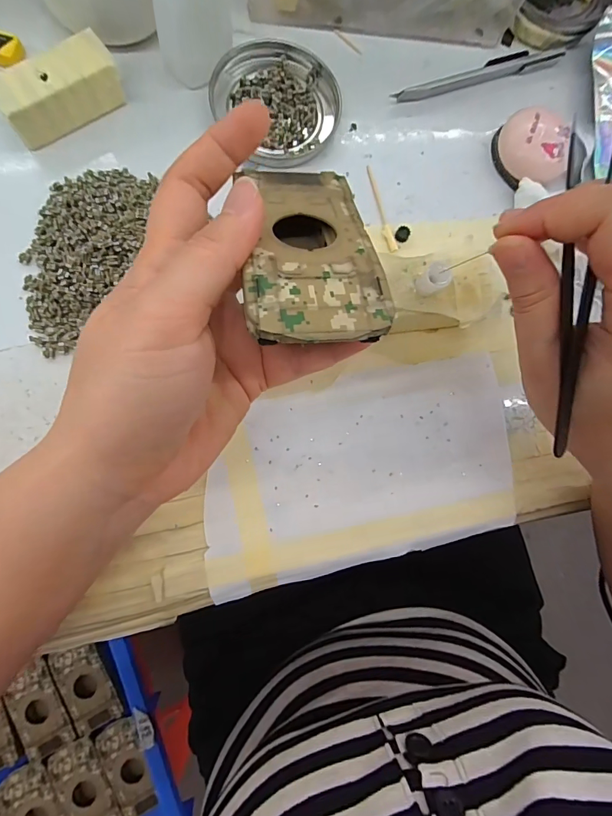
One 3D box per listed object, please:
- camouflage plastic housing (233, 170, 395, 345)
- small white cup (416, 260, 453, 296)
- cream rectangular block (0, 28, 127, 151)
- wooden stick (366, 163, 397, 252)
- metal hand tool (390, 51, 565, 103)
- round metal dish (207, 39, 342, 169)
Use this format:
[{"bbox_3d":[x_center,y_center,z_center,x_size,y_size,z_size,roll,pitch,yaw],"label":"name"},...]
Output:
[{"bbox_3d":[0.003,-0.060,0.154,0.047,0.011,0.095,1,55,-7],"label":"camouflage plastic housing"},{"bbox_3d":[0.067,-0.067,0.211,0.014,0.016,0.013,1,82,-7],"label":"small white cup"},{"bbox_3d":[-0.136,-0.176,0.224,0.064,0.022,0.026,-36,89,-9],"label":"cream rectangular block"},{"bbox_3d":[0.047,-0.127,0.258,0.006,0.004,0.060,-15,86,-8],"label":"wooden stick"},{"bbox_3d":[0.117,-0.226,0.274,0.123,0.008,0.015,-20,87,-8],"label":"metal hand tool"},{"bbox_3d":[-0.017,-0.194,0.255,0.080,0.007,0.077,1,84,-7],"label":"round metal dish"}]

